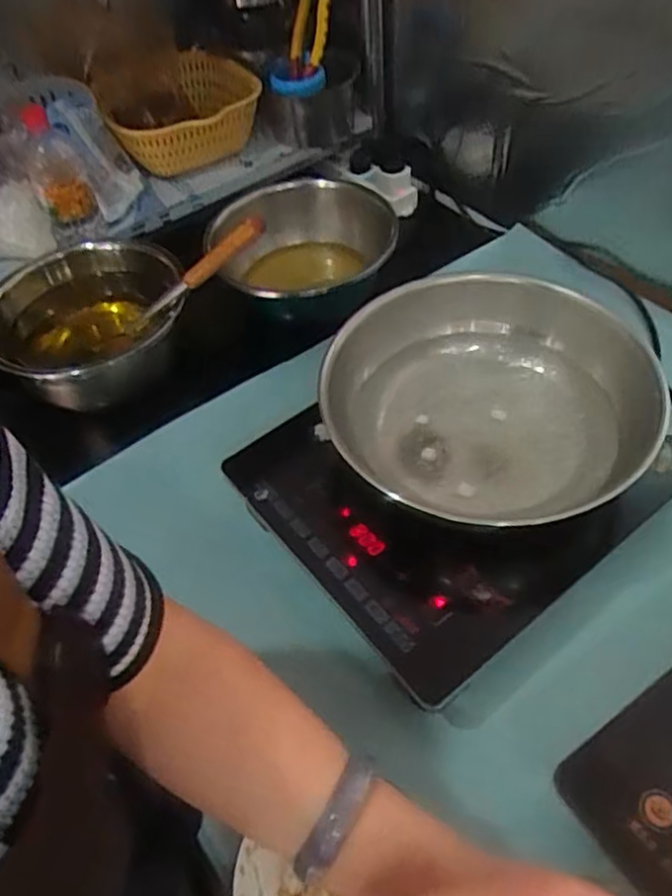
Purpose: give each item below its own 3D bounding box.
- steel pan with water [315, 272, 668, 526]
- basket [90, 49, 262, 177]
[{"bbox_3d":[0.143,-0.051,0.651,0.303,0.074,0.292,-3,52,4],"label":"steel pan with water"},{"bbox_3d":[-0.234,-0.506,1.022,0.226,0.098,0.241,-3,52,4],"label":"basket"}]

